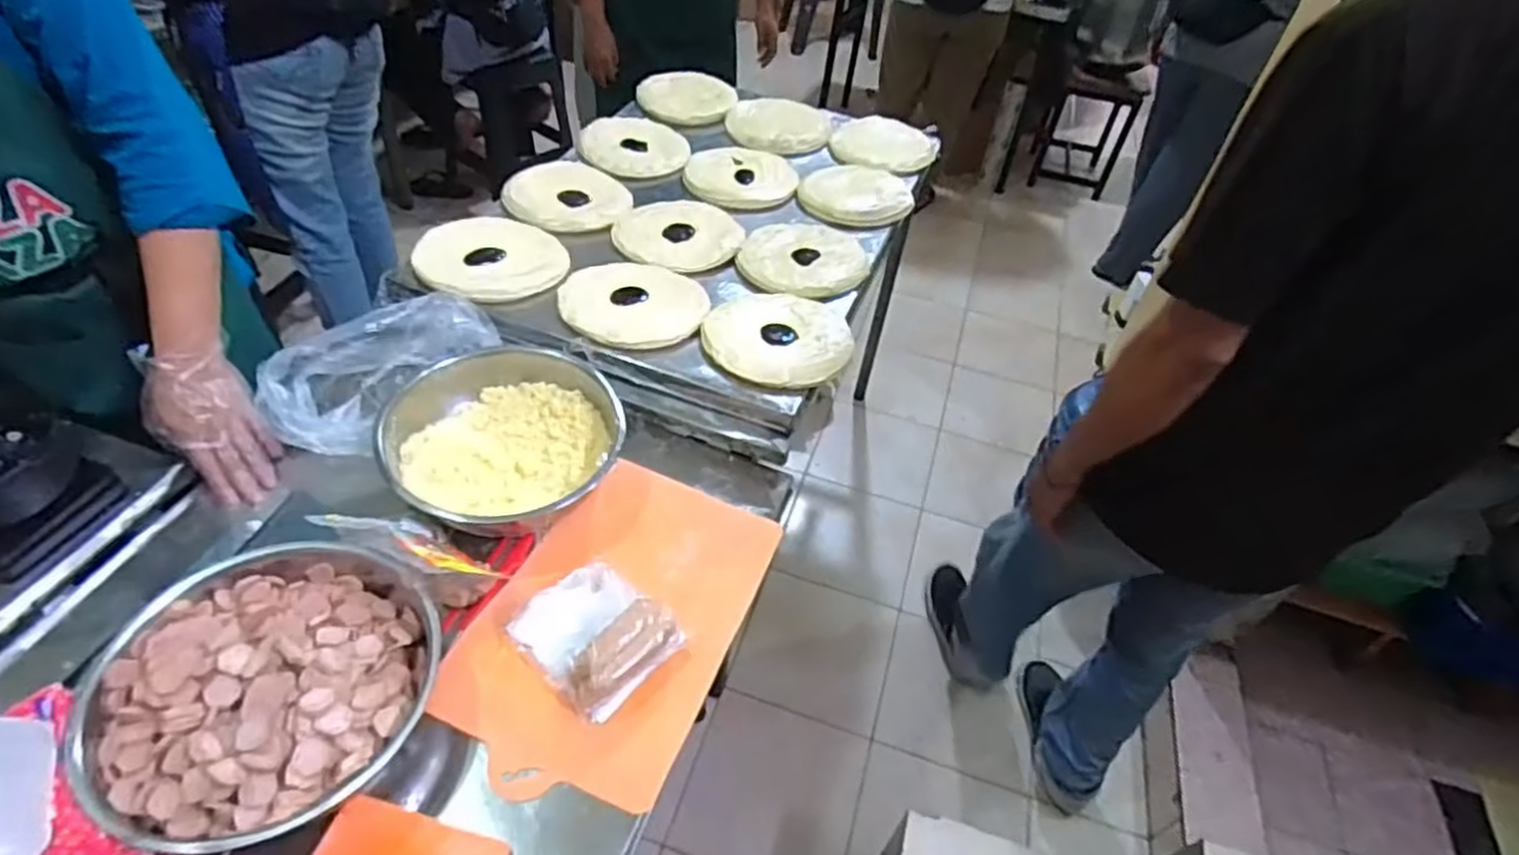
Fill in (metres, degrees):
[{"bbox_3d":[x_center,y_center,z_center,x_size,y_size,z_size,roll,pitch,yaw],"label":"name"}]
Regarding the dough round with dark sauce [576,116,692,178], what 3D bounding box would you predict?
[{"bbox_3d":[-0.224,-0.502,1.343,0.190,0.014,0.154,0,58,-9],"label":"dough round with dark sauce"}]

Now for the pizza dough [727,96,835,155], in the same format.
[{"bbox_3d":[0.037,-0.577,1.419,0.194,0.033,0.151,6,45,-1],"label":"pizza dough"}]

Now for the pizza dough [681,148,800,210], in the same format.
[{"bbox_3d":[-0.032,-0.431,1.299,0.192,0.018,0.148,0,57,-2],"label":"pizza dough"}]

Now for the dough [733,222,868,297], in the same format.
[{"bbox_3d":[0.066,-0.253,1.132,0.187,0.015,0.166,17,46,10],"label":"dough"}]

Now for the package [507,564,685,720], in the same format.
[{"bbox_3d":[-0.158,0.195,0.730,0.124,0.044,0.116,33,51,23],"label":"package"}]

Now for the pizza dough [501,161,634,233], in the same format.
[{"bbox_3d":[-0.298,-0.374,1.194,0.191,0.029,0.185,3,45,-3],"label":"pizza dough"}]

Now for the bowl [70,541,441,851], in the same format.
[{"bbox_3d":[-0.419,0.209,0.651,0.266,0.072,0.267,3,45,-3],"label":"bowl"}]

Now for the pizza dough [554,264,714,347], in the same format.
[{"bbox_3d":[-0.168,-0.170,1.014,0.188,0.013,0.169,-12,48,-17],"label":"pizza dough"}]

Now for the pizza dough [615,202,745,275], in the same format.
[{"bbox_3d":[-0.126,-0.293,1.151,0.193,0.015,0.175,13,46,6],"label":"pizza dough"}]

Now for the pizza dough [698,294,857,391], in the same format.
[{"bbox_3d":[0.025,-0.122,0.993,0.192,0.015,0.177,3,45,-3],"label":"pizza dough"}]

